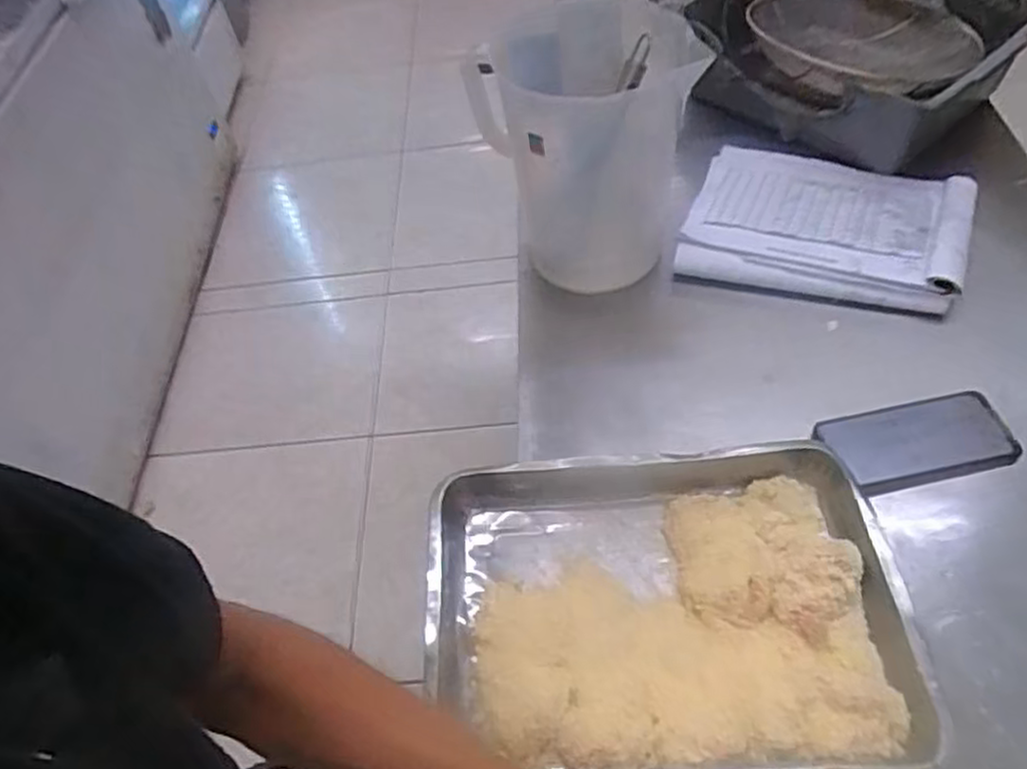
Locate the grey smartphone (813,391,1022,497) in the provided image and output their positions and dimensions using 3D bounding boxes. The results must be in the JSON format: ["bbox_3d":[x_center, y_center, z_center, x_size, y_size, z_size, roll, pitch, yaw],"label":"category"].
[{"bbox_3d":[0.386,0.053,0.694,0.166,0.016,0.087,-13,52,-2],"label":"grey smartphone"}]

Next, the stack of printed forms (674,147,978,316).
[{"bbox_3d":[0.375,-0.201,0.882,0.311,0.038,0.258,14,56,18],"label":"stack of printed forms"}]

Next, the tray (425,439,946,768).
[{"bbox_3d":[0.121,0.191,0.613,0.381,0.070,0.276,-7,52,3],"label":"tray"}]

